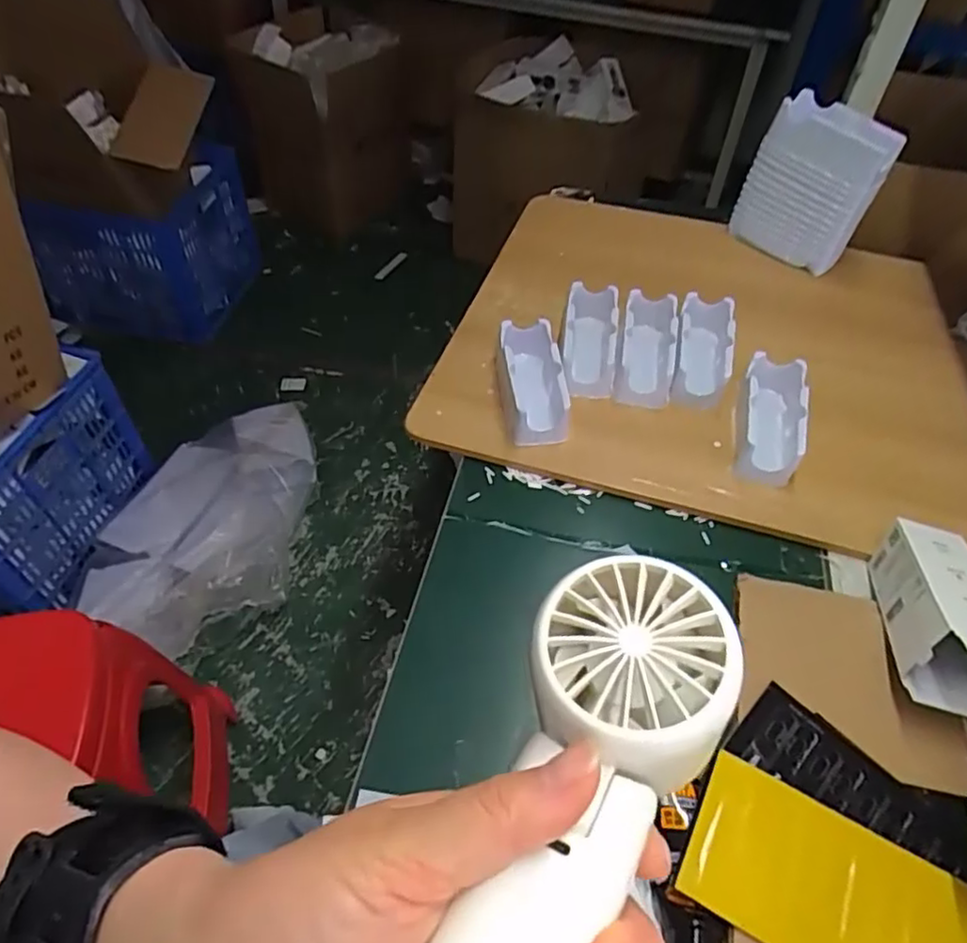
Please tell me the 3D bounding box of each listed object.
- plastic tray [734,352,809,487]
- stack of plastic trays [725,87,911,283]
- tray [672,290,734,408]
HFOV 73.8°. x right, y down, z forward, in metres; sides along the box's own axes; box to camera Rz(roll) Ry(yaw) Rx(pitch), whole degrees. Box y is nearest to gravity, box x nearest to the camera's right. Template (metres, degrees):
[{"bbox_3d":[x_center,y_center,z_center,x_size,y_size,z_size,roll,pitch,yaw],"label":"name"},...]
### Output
[{"bbox_3d":[0.332,-0.062,0.752,0.070,0.056,0.161,17,52,12],"label":"plastic tray"},{"bbox_3d":[0.480,-0.415,0.950,0.175,0.194,0.093,31,56,22],"label":"stack of plastic trays"},{"bbox_3d":[0.278,-0.154,0.818,0.067,0.048,0.164,13,51,9],"label":"tray"}]

